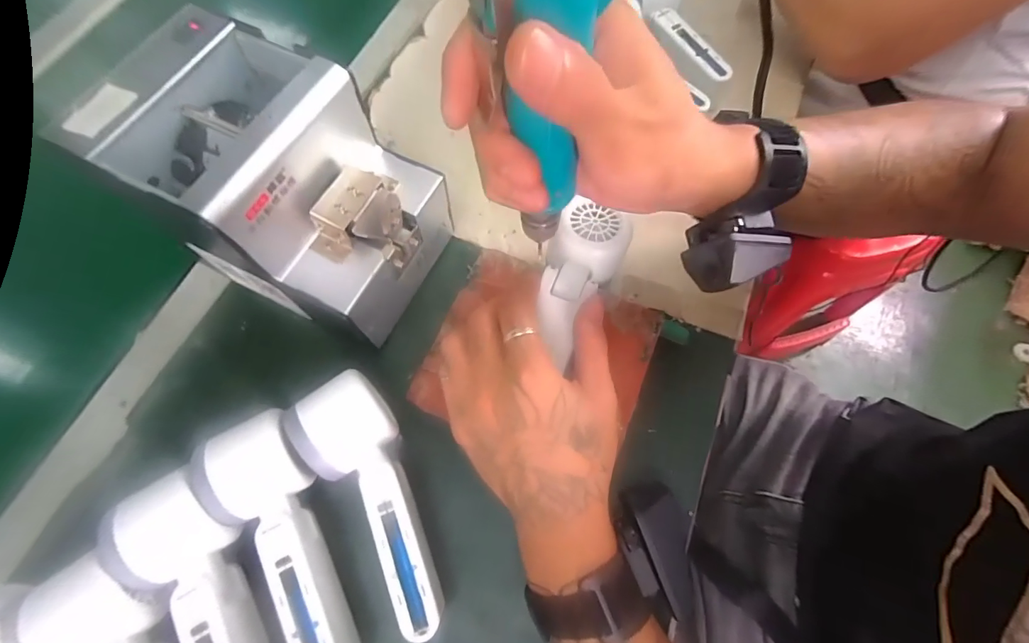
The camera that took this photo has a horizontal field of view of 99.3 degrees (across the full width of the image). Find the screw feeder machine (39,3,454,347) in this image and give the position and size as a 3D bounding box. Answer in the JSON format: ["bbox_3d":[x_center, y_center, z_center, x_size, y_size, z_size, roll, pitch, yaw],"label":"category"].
[{"bbox_3d":[-0.151,-0.089,0.296,0.179,0.119,0.136,23,71,9],"label":"screw feeder machine"}]

